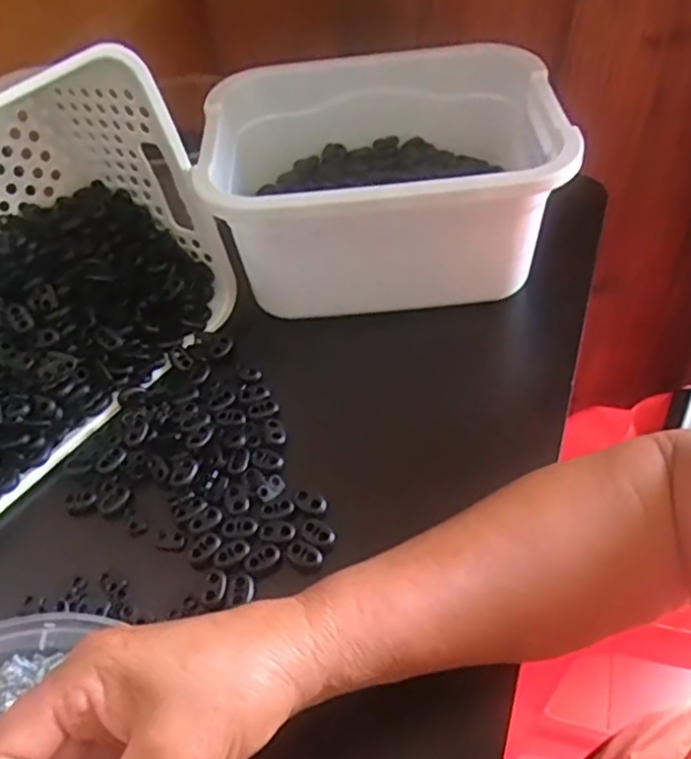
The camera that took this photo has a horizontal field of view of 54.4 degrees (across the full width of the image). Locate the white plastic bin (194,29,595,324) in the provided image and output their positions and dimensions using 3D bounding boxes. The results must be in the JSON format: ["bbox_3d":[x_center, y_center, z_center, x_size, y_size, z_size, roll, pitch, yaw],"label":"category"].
[{"bbox_3d":[0.025,-0.144,0.506,0.246,0.133,0.188,0,50,6],"label":"white plastic bin"}]

